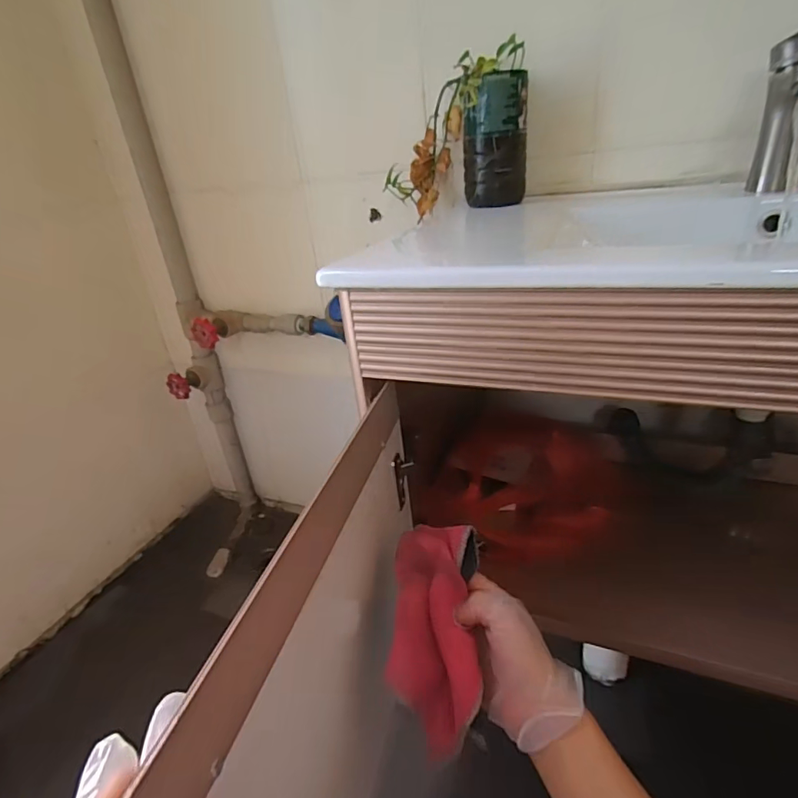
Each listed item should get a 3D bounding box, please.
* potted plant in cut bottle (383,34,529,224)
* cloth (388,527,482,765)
[{"bbox_3d":[0.078,-0.371,0.687,0.203,0.182,0.090,5,29,21],"label":"potted plant in cut bottle"},{"bbox_3d":[0.028,0.175,0.363,0.065,0.028,0.153,-3,63,7],"label":"cloth"}]

